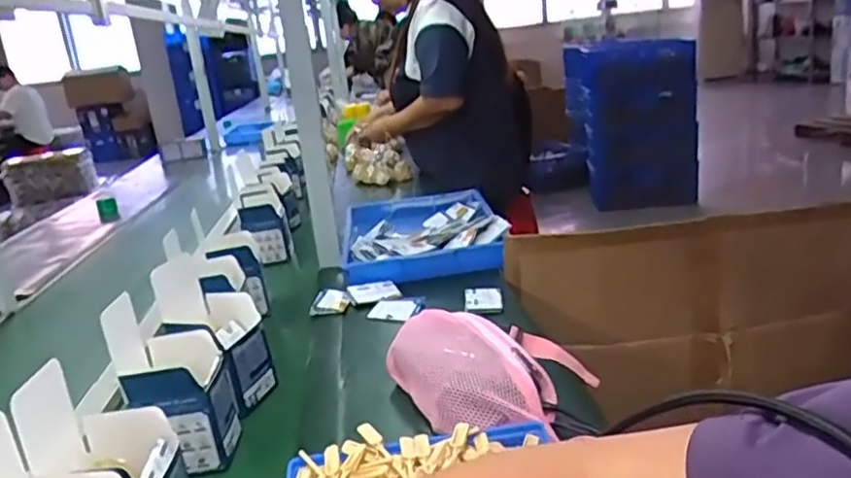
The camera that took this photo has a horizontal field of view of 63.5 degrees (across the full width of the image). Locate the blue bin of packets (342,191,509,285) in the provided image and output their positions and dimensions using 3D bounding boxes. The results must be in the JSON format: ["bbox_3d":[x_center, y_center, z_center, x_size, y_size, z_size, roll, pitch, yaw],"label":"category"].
[{"bbox_3d":[-0.012,-0.015,1.257,0.262,0.063,0.396,-8,17,-3],"label":"blue bin of packets"}]

